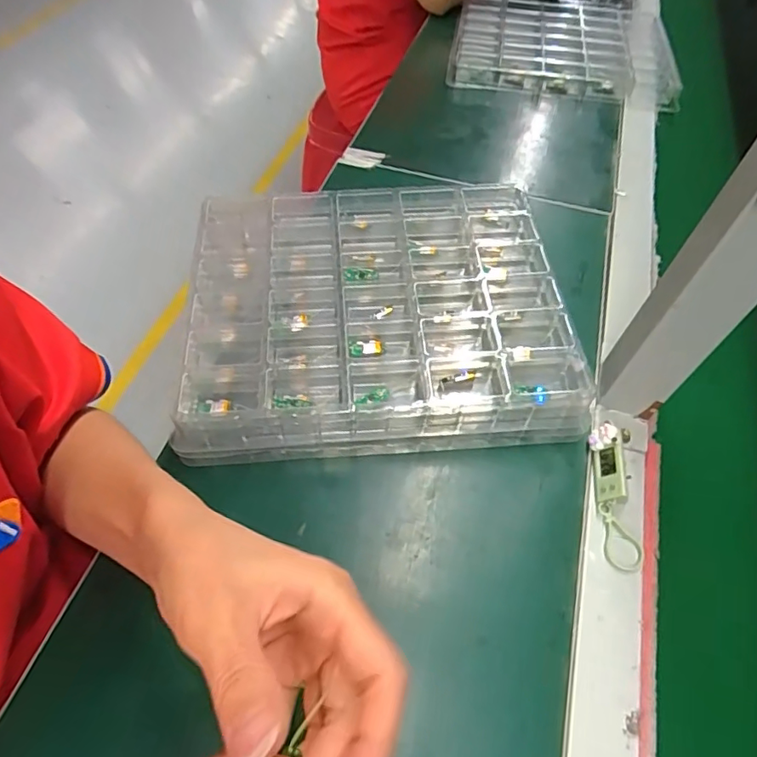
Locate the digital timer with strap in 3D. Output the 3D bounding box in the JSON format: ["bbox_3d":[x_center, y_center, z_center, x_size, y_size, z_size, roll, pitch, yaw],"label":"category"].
[{"bbox_3d":[0.170,0.080,0.371,0.030,0.023,0.101,5,56,1],"label":"digital timer with strap"}]

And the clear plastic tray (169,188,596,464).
[{"bbox_3d":[-0.002,-0.059,0.442,0.297,0.045,0.250,-3,56,-5],"label":"clear plastic tray"}]

